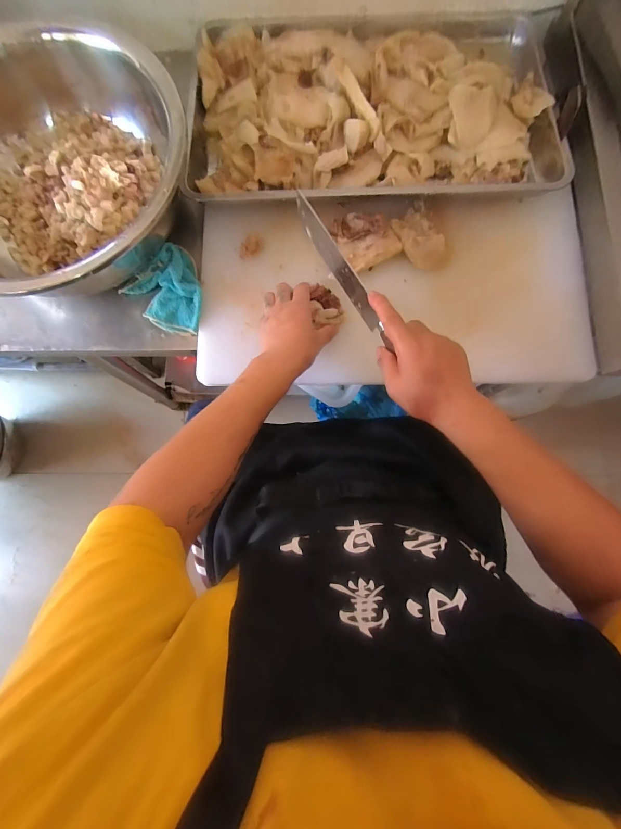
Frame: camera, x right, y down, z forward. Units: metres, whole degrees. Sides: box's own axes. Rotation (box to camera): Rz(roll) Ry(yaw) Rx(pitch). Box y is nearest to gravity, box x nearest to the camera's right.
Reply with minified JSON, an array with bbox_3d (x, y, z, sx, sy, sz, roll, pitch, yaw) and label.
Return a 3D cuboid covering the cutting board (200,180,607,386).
[{"bbox_3d":[0.123,-0.195,0.543,0.591,0.043,0.308,-3,81,0],"label":"cutting board"}]

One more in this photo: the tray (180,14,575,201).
[{"bbox_3d":[0.099,-0.538,0.585,0.590,0.073,0.421,0,81,0],"label":"tray"}]

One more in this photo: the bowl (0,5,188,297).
[{"bbox_3d":[-0.405,-0.350,0.520,0.376,0.158,0.376,0,81,0],"label":"bowl"}]

